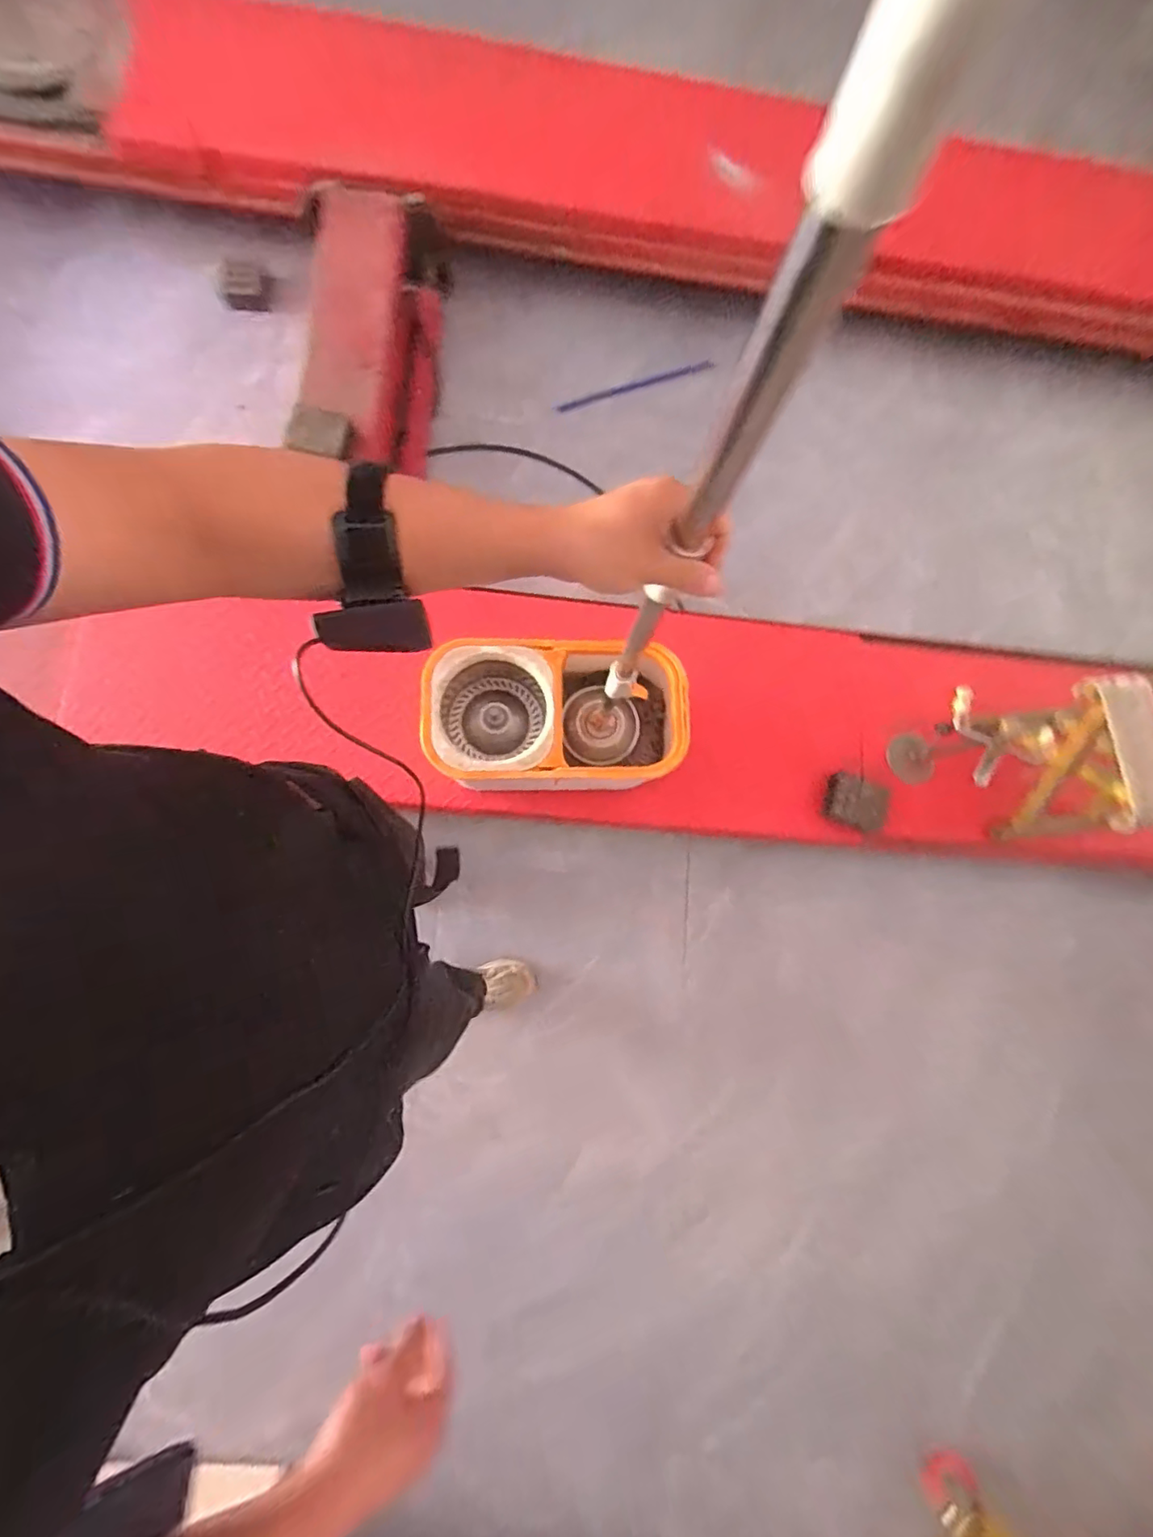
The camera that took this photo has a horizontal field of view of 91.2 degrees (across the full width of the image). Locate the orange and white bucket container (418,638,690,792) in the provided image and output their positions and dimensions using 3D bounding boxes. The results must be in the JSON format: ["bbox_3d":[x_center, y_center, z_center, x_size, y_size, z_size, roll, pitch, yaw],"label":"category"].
[{"bbox_3d":[-0.049,-0.087,1.059,0.436,0.255,0.240,-1,81,-5],"label":"orange and white bucket container"}]

